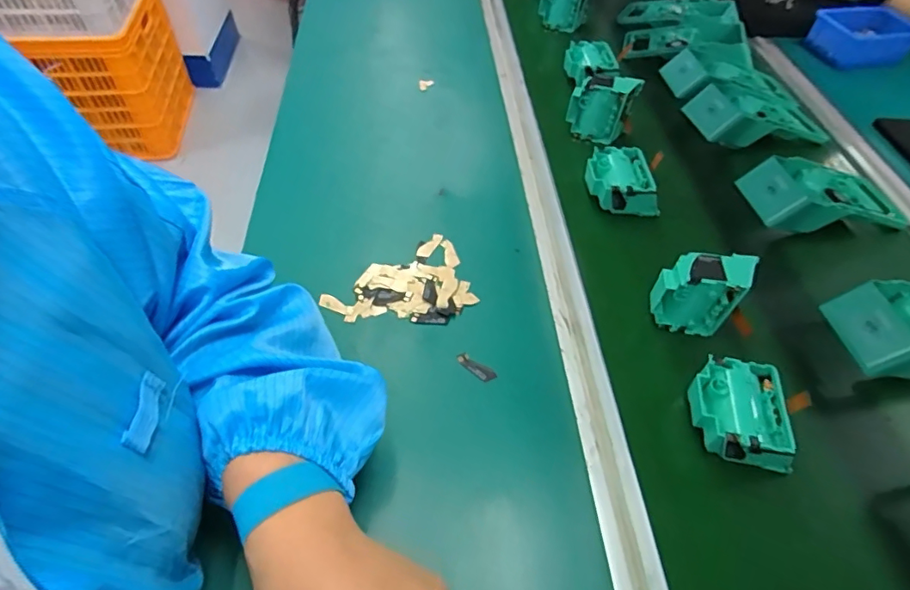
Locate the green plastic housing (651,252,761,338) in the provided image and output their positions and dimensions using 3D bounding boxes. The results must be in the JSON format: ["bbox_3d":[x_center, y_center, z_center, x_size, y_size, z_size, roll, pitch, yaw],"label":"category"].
[{"bbox_3d":[0.216,-0.002,0.464,0.071,0.073,0.033,9,50,3],"label":"green plastic housing"}]

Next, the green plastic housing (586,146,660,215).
[{"bbox_3d":[0.184,-0.129,0.581,0.066,0.034,0.080,-8,52,-11],"label":"green plastic housing"}]

